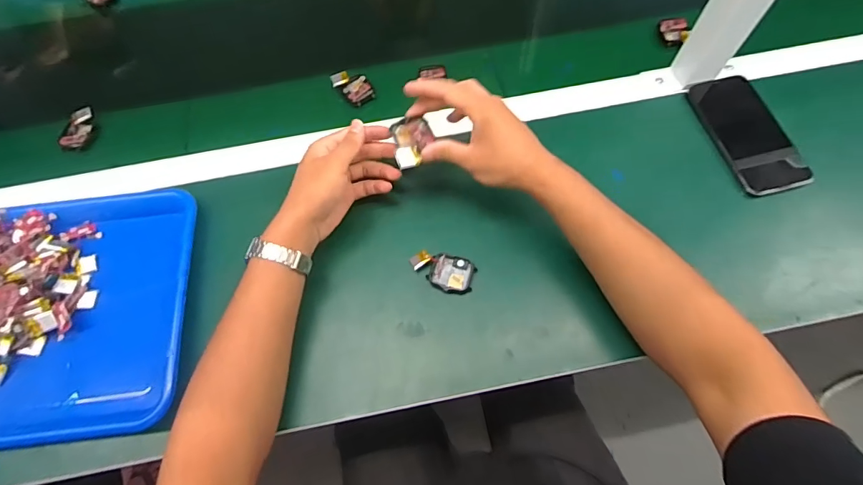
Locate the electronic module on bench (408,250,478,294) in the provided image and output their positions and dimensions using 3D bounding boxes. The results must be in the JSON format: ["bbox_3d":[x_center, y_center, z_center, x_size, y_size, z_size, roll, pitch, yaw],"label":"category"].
[{"bbox_3d":[0.011,0.031,0.461,0.069,0.013,0.038,14,68,8],"label":"electronic module on bench"}]

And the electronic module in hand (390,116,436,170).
[{"bbox_3d":[-0.017,-0.099,0.427,0.039,0.013,0.056,-9,67,-2],"label":"electronic module in hand"}]

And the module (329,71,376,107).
[{"bbox_3d":[-0.102,-0.202,0.562,0.043,0.013,0.053,-27,68,-9],"label":"module"}]

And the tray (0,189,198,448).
[{"bbox_3d":[-0.419,0.072,0.450,0.339,0.039,0.259,-7,67,-1],"label":"tray"}]

